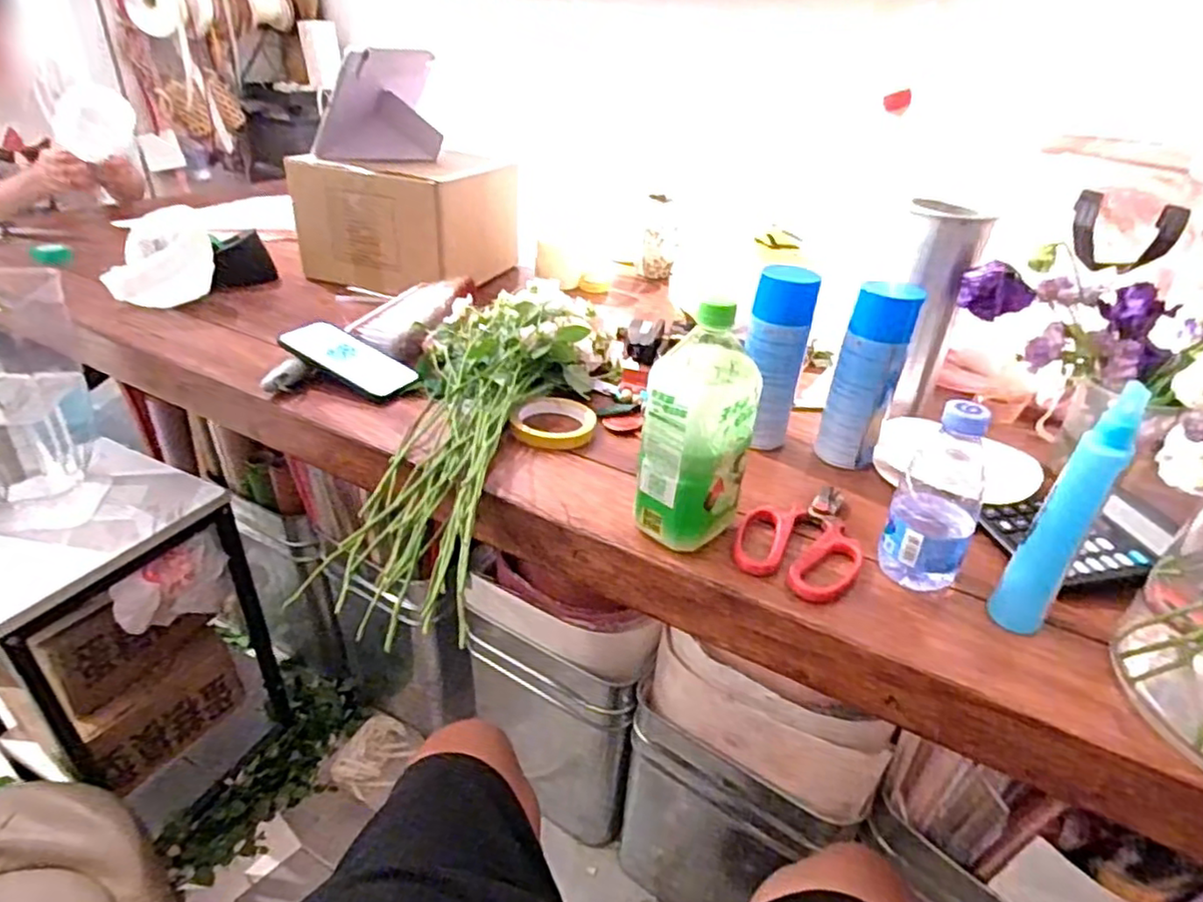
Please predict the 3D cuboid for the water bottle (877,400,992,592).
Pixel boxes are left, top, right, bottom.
[{"bbox_3d":[0.280,0.039,0.545,0.066,0.159,0.068,23,37,26],"label":"water bottle"}]

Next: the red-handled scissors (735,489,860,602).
[{"bbox_3d":[0.186,0.074,0.608,0.104,0.014,0.158,18,36,20],"label":"red-handled scissors"}]

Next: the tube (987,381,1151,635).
[{"bbox_3d":[0.343,0.051,0.488,0.039,0.201,0.029,30,41,34],"label":"tube"}]

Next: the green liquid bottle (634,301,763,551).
[{"bbox_3d":[0.080,-0.017,0.555,0.075,0.197,0.073,26,39,30],"label":"green liquid bottle"}]

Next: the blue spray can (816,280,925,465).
[{"bbox_3d":[0.275,-0.074,0.690,0.061,0.185,0.052,16,35,18],"label":"blue spray can"}]

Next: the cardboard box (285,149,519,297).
[{"bbox_3d":[-0.322,-0.406,1.147,0.274,0.190,0.271,13,34,14],"label":"cardboard box"}]

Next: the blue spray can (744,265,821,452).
[{"bbox_3d":[0.185,-0.097,0.709,0.053,0.182,0.056,3,33,-2],"label":"blue spray can"}]

